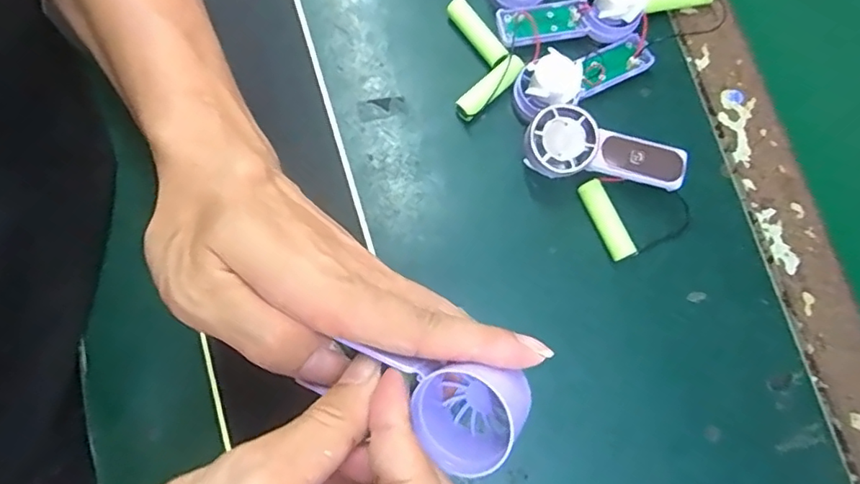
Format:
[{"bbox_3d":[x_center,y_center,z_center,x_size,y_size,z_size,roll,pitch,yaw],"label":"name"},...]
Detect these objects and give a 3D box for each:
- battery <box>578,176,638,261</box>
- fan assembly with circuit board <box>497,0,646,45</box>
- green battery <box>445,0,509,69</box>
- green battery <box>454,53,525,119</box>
[{"bbox_3d":[0.106,-0.013,0.345,0.013,0.012,0.049,-26,79,-7],"label":"battery"},{"bbox_3d":[0.089,-0.143,0.364,0.088,0.022,0.032,-9,77,9],"label":"fan assembly with circuit board"},{"bbox_3d":[0.030,-0.136,0.372,0.012,0.012,0.052,-35,80,-9],"label":"green battery"},{"bbox_3d":[0.038,-0.097,0.363,0.048,0.014,0.014,-41,81,-10],"label":"green battery"}]

